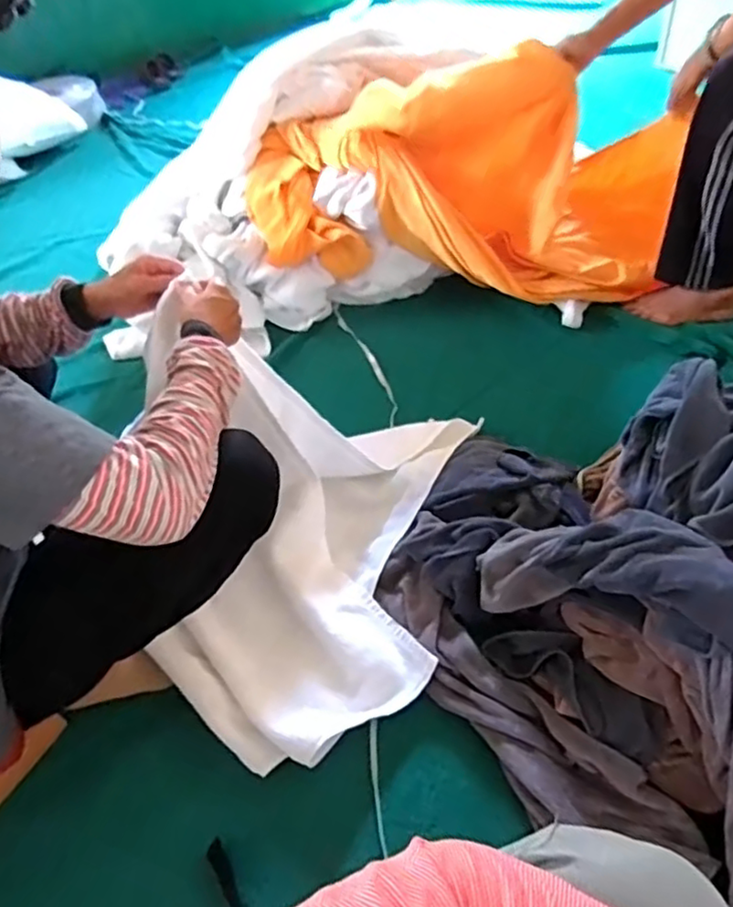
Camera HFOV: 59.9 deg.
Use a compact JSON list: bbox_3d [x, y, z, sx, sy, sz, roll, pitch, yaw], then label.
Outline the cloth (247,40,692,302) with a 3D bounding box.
[{"bbox_3d":[0.178,-0.522,1.228,0.811,0.382,0.249,1,48,8],"label":"cloth"}]

